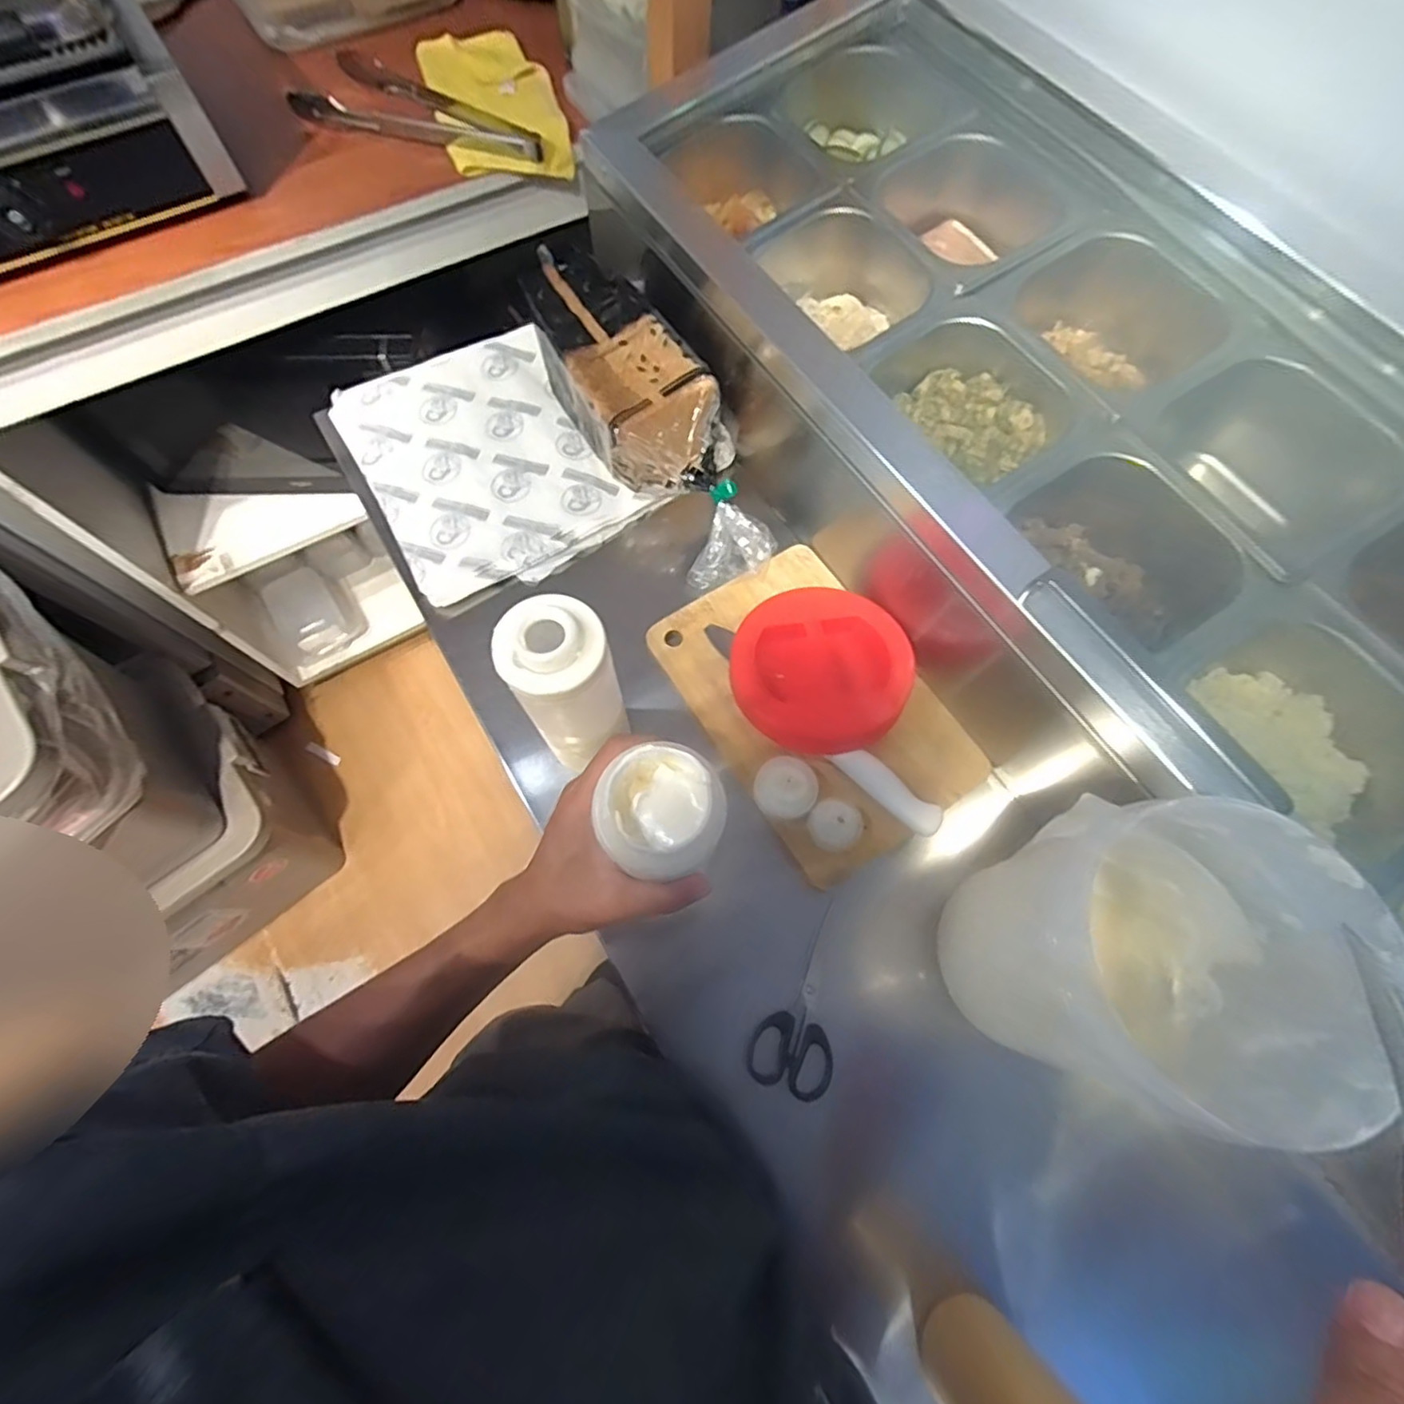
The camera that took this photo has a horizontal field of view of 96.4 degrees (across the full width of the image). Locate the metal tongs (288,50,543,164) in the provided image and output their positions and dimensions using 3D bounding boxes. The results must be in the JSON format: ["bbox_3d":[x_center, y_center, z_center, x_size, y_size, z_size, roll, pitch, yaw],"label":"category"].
[{"bbox_3d":[-0.346,-0.750,0.797,0.315,0.033,0.123,16,70,5],"label":"metal tongs"}]

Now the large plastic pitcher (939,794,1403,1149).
[{"bbox_3d":[0.285,0.163,0.422,0.154,0.216,0.151,38,73,12],"label":"large plastic pitcher"}]

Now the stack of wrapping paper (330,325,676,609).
[{"bbox_3d":[-0.237,-0.271,0.693,0.257,0.031,0.319,-31,70,-11],"label":"stack of wrapping paper"}]

